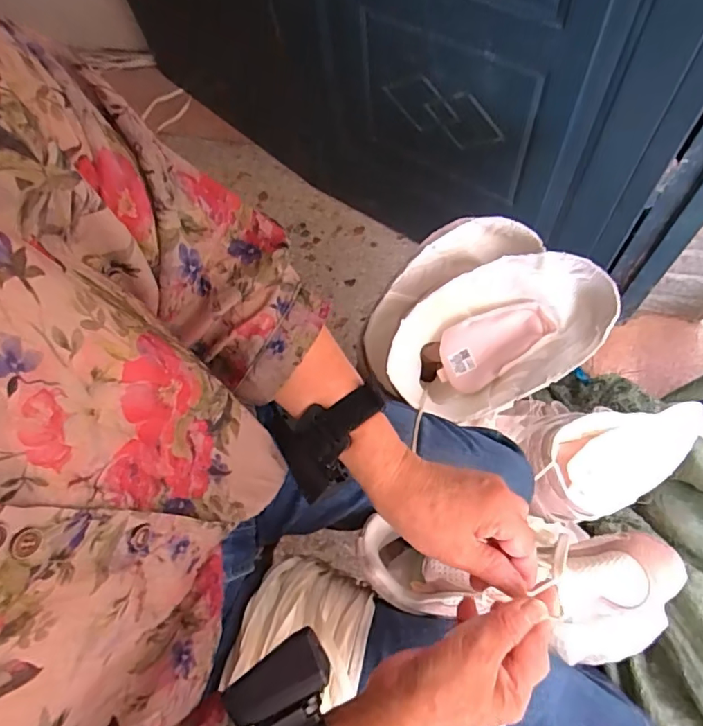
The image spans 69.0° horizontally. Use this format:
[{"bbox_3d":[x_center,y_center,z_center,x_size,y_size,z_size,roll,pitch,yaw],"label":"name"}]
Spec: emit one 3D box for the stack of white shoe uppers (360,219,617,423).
[{"bbox_3d":[0.141,-0.040,0.563,0.236,0.109,0.217,-44,52,11],"label":"stack of white shoe uppers"}]

